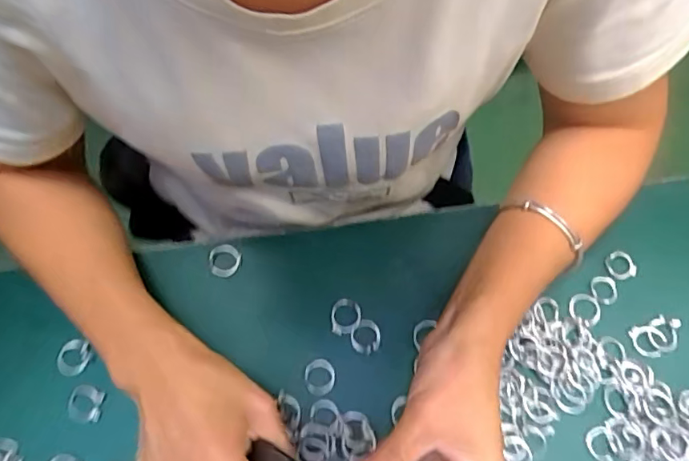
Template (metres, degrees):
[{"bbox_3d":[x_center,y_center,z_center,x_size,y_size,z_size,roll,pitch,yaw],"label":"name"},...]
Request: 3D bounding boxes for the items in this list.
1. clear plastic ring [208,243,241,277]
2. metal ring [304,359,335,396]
[{"bbox_3d":[-0.092,0.023,0.385,0.022,0.011,0.025,6,74,3],"label":"clear plastic ring"},{"bbox_3d":[-0.018,0.104,0.359,0.021,0.004,0.025,4,74,2],"label":"metal ring"}]

